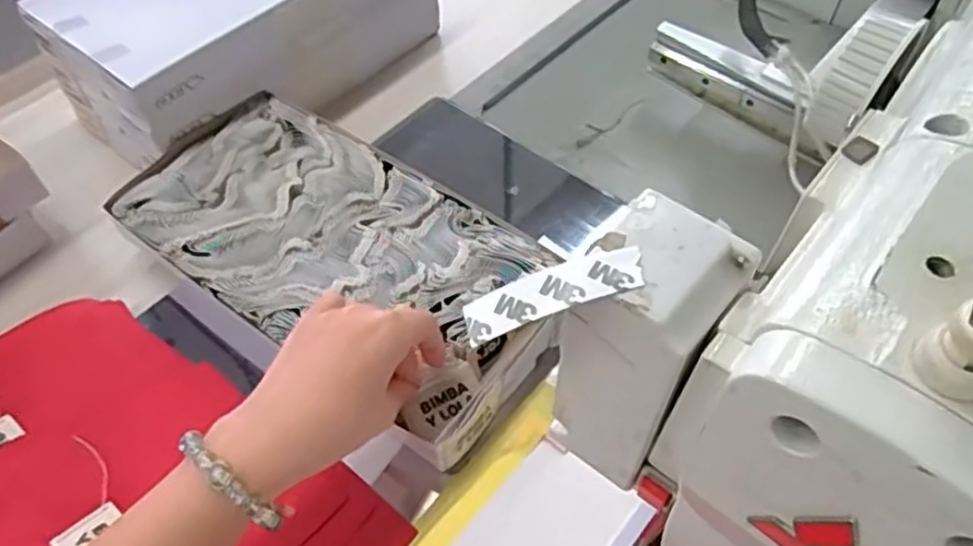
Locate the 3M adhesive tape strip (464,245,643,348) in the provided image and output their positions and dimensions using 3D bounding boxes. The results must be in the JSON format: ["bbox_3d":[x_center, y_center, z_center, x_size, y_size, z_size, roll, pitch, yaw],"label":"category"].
[{"bbox_3d":[0.021,0.006,0.229,0.057,0.005,0.017,-21,61,3],"label":"3M adhesive tape strip"}]

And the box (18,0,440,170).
[{"bbox_3d":[-0.191,-0.228,0.650,0.161,0.130,0.336,35,61,22],"label":"box"}]

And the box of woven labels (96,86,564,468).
[{"bbox_3d":[-0.099,-0.008,0.518,0.320,0.052,0.161,32,60,20],"label":"box of woven labels"}]

